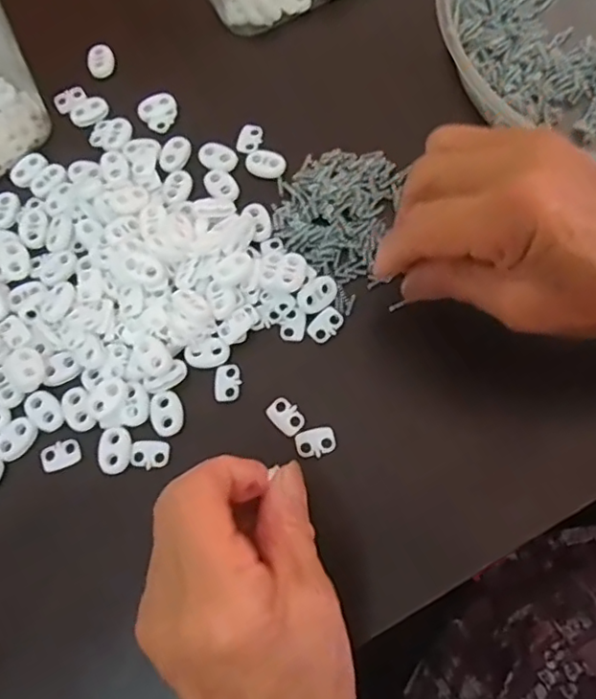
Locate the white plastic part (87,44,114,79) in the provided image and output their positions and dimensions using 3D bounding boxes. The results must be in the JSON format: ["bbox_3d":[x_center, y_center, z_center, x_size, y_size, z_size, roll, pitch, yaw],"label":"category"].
[{"bbox_3d":[-0.123,-0.180,0.367,0.016,0.004,0.021,-12,84,-13],"label":"white plastic part"}]

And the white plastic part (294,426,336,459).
[{"bbox_3d":[0.009,0.044,0.282,0.019,0.004,0.013,-18,71,-3],"label":"white plastic part"}]

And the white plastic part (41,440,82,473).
[{"bbox_3d":[-0.115,0.051,0.287,0.019,0.004,0.014,-23,72,-4],"label":"white plastic part"}]

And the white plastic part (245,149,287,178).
[{"bbox_3d":[-0.018,-0.105,0.335,0.023,0.004,0.016,28,75,12],"label":"white plastic part"}]

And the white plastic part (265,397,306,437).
[{"bbox_3d":[-0.006,0.032,0.287,0.013,0.004,0.019,-39,74,-10],"label":"white plastic part"}]

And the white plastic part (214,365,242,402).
[{"bbox_3d":[-0.035,0.016,0.294,0.014,0.004,0.018,-7,71,1],"label":"white plastic part"}]

